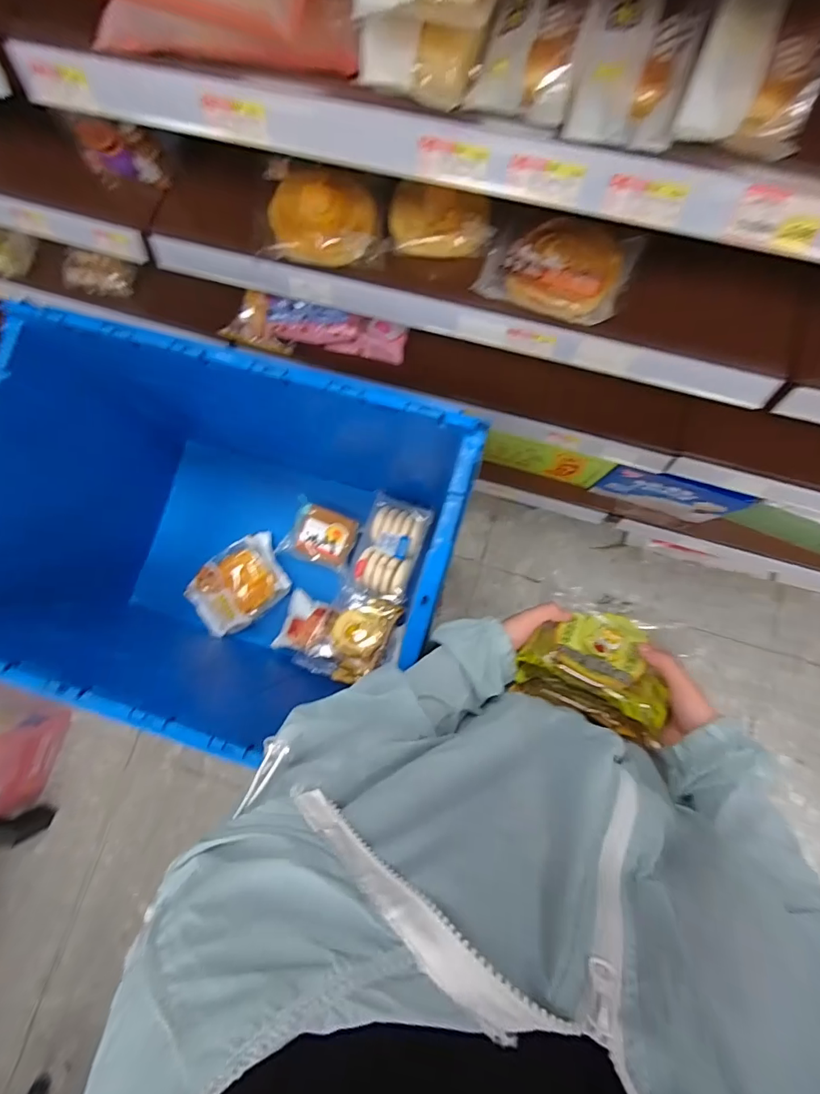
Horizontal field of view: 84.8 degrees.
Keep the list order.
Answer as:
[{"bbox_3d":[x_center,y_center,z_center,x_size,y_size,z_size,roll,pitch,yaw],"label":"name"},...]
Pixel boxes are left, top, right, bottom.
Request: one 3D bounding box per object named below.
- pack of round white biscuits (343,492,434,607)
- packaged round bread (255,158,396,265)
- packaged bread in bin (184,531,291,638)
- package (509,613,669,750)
[{"bbox_3d":[-0.040,0.013,0.772,0.106,0.038,0.191,19,84,6],"label":"pack of round white biscuits"},{"bbox_3d":[-0.114,-0.439,0.599,0.163,0.047,0.109,10,83,5],"label":"packaged round bread"},{"bbox_3d":[-0.313,0.067,0.813,0.175,0.031,0.136,-35,82,-1],"label":"packaged bread in bin"},{"bbox_3d":[0.182,0.127,0.461,0.126,0.084,0.115,10,83,5],"label":"package"}]

